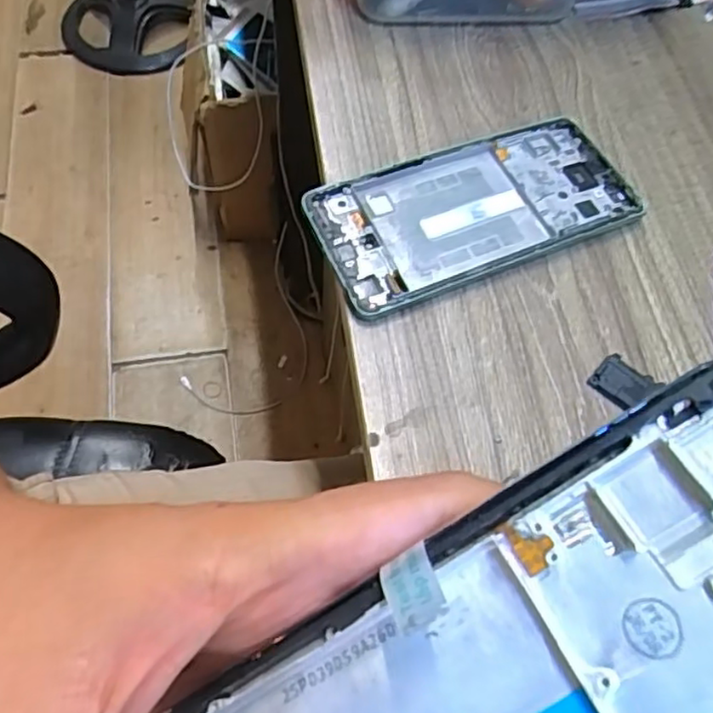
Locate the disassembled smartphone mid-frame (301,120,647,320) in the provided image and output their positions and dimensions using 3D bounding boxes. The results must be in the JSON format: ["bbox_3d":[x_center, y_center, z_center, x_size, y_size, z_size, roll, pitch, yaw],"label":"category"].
[{"bbox_3d":[0.058,-0.071,0.325,0.157,0.009,0.070,-20,65,-13],"label":"disassembled smartphone mid-frame"}]

